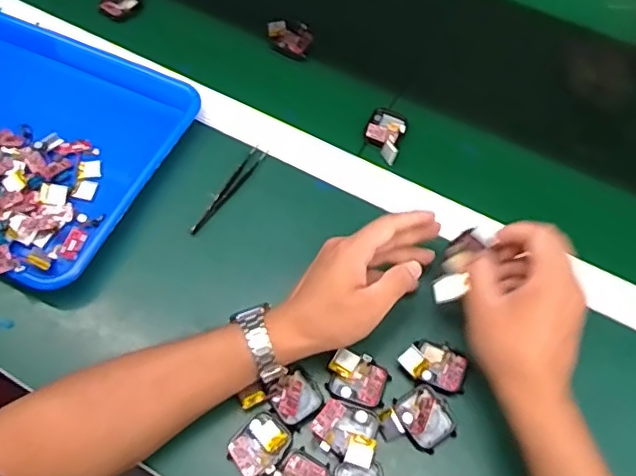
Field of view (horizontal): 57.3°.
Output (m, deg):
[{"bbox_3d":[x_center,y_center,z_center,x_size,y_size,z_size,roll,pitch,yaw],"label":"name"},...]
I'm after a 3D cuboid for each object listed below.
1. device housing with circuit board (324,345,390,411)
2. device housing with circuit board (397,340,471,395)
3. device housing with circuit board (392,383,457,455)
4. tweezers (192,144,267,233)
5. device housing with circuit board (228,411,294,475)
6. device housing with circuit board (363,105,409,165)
[{"bbox_3d":[0.032,0.114,0.471,0.049,0.008,0.038,23,62,11],"label":"device housing with circuit board"},{"bbox_3d":[0.096,0.103,0.478,0.055,0.013,0.036,16,61,7],"label":"device housing with circuit board"},{"bbox_3d":[0.085,0.140,0.458,0.041,0.014,0.046,-27,65,-16],"label":"device housing with circuit board"},{"bbox_3d":[-0.085,-0.049,0.565,0.014,0.004,0.114,29,64,14],"label":"tweezers"},{"bbox_3d":[-0.044,0.160,0.450,0.040,0.008,0.047,35,65,17],"label":"device housing with circuit board"},{"bbox_3d":[0.069,-0.106,0.599,0.039,0.017,0.062,19,62,9],"label":"device housing with circuit board"}]

